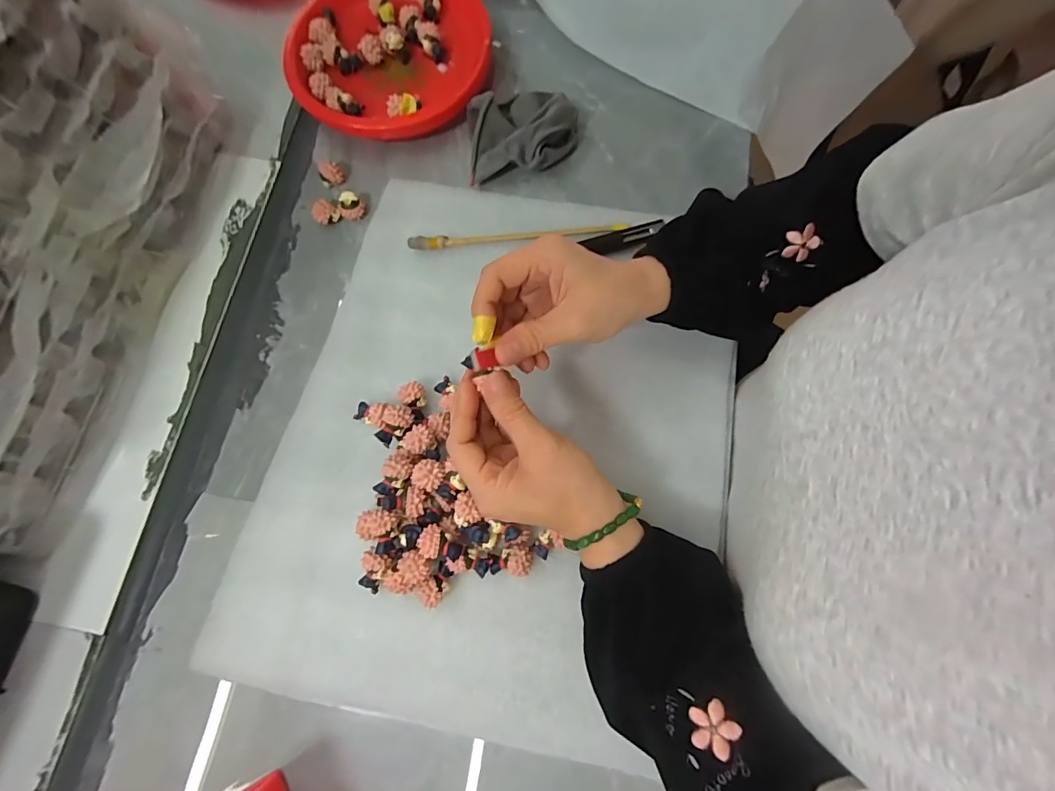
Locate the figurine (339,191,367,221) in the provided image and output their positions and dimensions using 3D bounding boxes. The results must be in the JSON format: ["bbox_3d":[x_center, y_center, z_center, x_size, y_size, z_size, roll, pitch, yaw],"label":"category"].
[{"bbox_3d":[-0.150,-0.162,0.381,0.019,0.019,0.015,-34,78,-7],"label":"figurine"}]

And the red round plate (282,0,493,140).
[{"bbox_3d":[-0.123,-0.305,0.409,0.175,0.036,0.169,0,76,1],"label":"red round plate"}]

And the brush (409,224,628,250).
[{"bbox_3d":[-0.008,-0.135,0.375,0.181,0.007,0.012,-5,76,0],"label":"brush"}]

